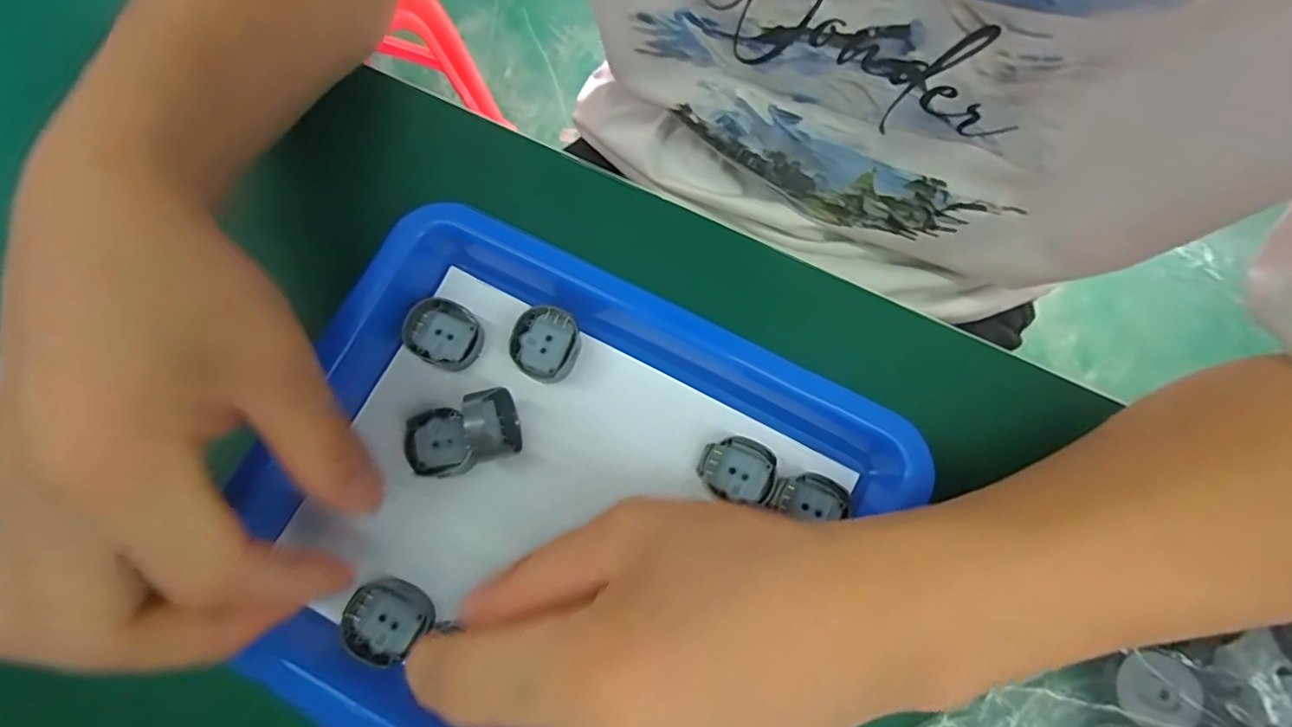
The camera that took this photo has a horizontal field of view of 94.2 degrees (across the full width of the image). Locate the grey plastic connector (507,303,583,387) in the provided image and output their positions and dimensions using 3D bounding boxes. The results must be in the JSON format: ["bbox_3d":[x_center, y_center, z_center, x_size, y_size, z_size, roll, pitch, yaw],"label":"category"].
[{"bbox_3d":[-0.040,-0.007,0.238,0.026,0.013,0.028,21,78,5],"label":"grey plastic connector"}]

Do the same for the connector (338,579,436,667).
[{"bbox_3d":[-0.091,0.090,0.211,0.029,0.011,0.026,21,78,5],"label":"connector"}]

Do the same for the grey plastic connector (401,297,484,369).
[{"bbox_3d":[-0.079,-0.012,0.236,0.028,0.011,0.025,24,79,6],"label":"grey plastic connector"}]

